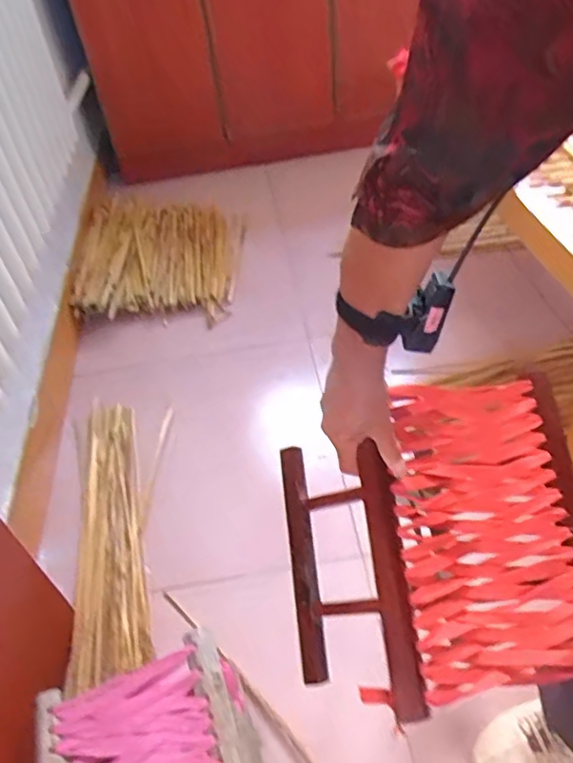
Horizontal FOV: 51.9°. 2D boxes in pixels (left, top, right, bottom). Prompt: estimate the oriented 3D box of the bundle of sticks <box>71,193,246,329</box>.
[{"bbox_3d":[-0.310,-0.320,1.473,0.377,0.060,0.394,5,57,-9],"label":"bundle of sticks"}]

